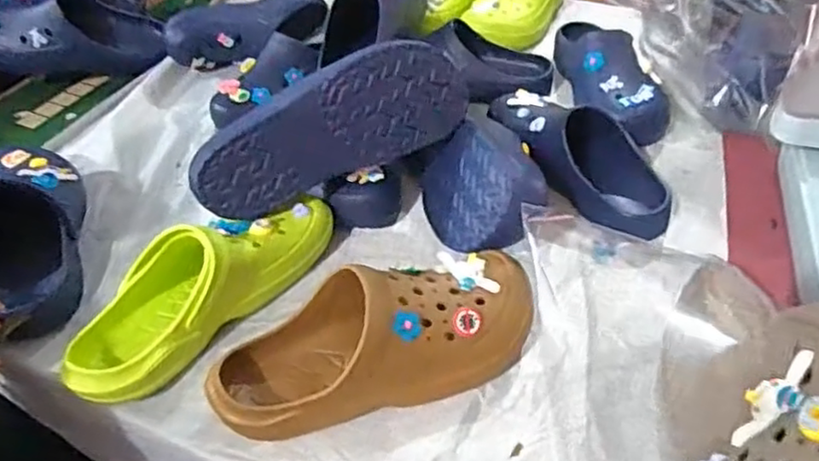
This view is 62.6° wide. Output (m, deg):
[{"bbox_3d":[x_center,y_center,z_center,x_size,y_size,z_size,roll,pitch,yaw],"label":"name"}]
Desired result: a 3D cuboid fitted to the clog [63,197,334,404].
[{"bbox_3d":[-0.204,0.042,0.656,0.095,0.095,0.290,27,52,31],"label":"clog"}]

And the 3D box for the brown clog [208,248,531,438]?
[{"bbox_3d":[-0.032,0.098,0.592,0.280,0.090,0.108,-17,44,-11],"label":"brown clog"}]

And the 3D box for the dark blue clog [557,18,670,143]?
[{"bbox_3d":[0.273,-0.219,0.910,0.107,0.084,0.246,-7,43,-1],"label":"dark blue clog"}]

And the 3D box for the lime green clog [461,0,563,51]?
[{"bbox_3d":[0.191,-0.385,1.105,0.106,0.086,0.287,18,48,24],"label":"lime green clog"}]

